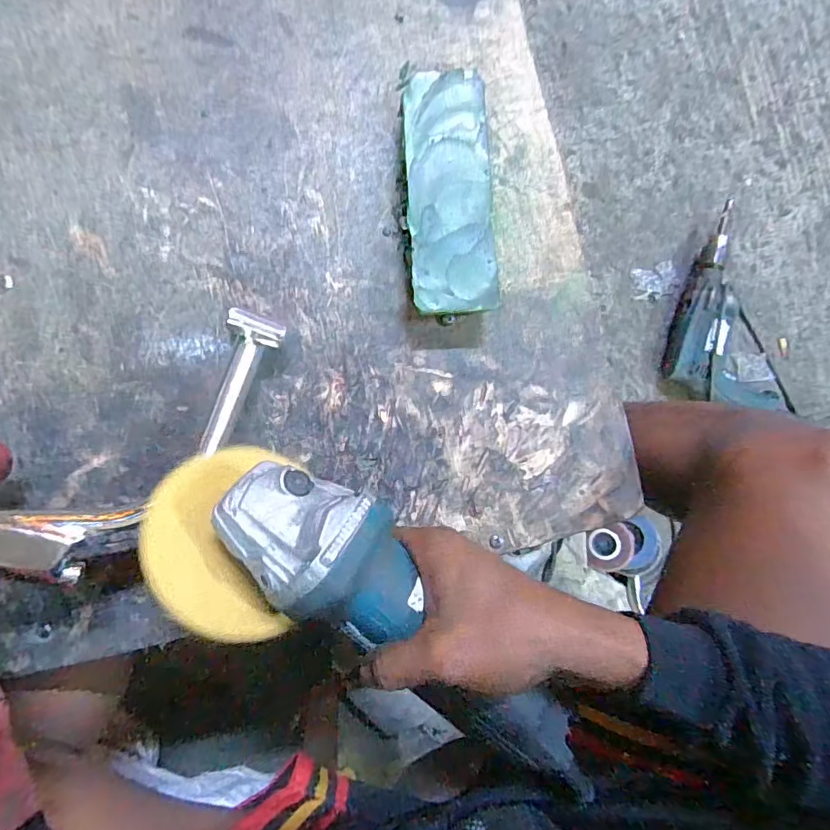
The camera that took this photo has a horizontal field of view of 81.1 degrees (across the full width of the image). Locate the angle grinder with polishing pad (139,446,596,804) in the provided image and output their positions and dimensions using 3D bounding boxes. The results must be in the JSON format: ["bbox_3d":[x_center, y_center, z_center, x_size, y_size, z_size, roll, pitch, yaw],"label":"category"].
[{"bbox_3d":[-0.024,0.118,0.307,0.295,0.126,0.104,33,87,4],"label":"angle grinder with polishing pad"}]

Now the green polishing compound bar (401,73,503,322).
[{"bbox_3d":[0.025,-0.162,0.368,0.062,0.034,0.173,-4,89,-4],"label":"green polishing compound bar"}]

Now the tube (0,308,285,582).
[{"bbox_3d":[-0.243,-0.007,0.304,0.257,0.074,0.191,16,88,-3],"label":"tube"}]

